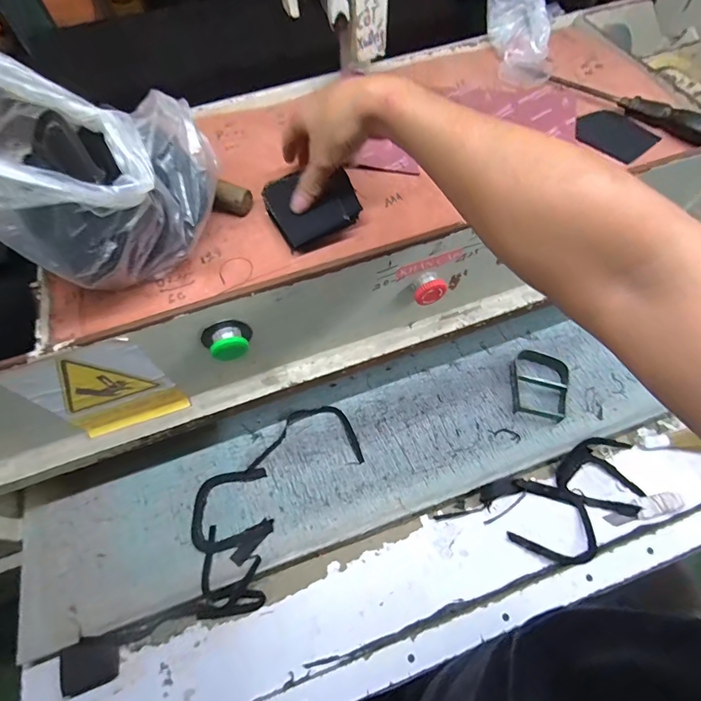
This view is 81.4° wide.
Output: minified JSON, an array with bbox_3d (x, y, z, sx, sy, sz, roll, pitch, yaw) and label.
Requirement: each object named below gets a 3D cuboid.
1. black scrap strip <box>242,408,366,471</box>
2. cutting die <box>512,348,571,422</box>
[{"bbox_3d":[-0.068,0.130,0.614,0.167,0.012,0.088,-5,61,2],"label":"black scrap strip"},{"bbox_3d":[0.291,0.049,0.618,0.088,0.030,0.106,10,62,9],"label":"cutting die"}]

